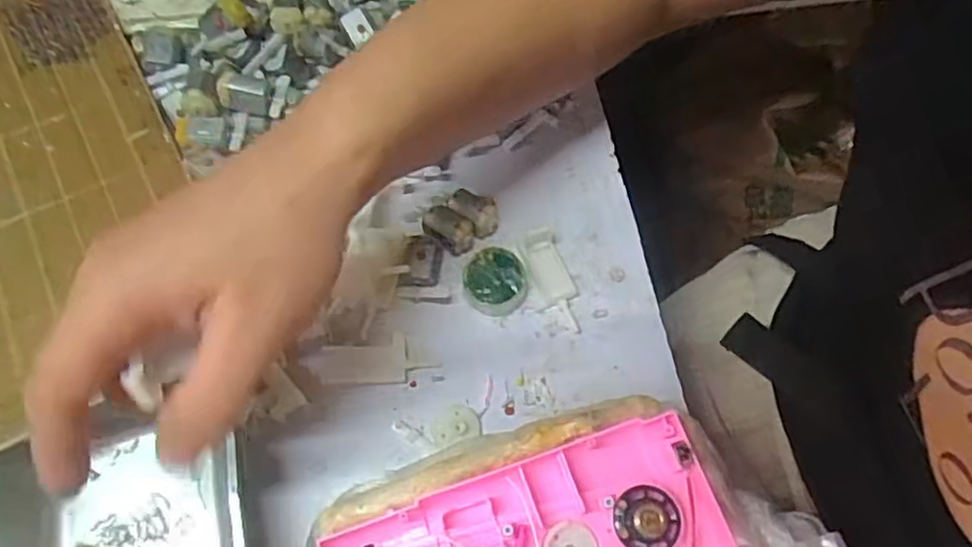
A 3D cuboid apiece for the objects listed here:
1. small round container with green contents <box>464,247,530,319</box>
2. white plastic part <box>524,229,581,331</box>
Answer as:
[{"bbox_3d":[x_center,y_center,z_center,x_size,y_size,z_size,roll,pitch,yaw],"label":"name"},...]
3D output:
[{"bbox_3d":[0.006,0.003,0.365,0.035,0.017,0.033,1,66,-2],"label":"small round container with green contents"},{"bbox_3d":[0.037,0.003,0.373,0.019,0.008,0.058,-17,67,-10],"label":"white plastic part"}]

